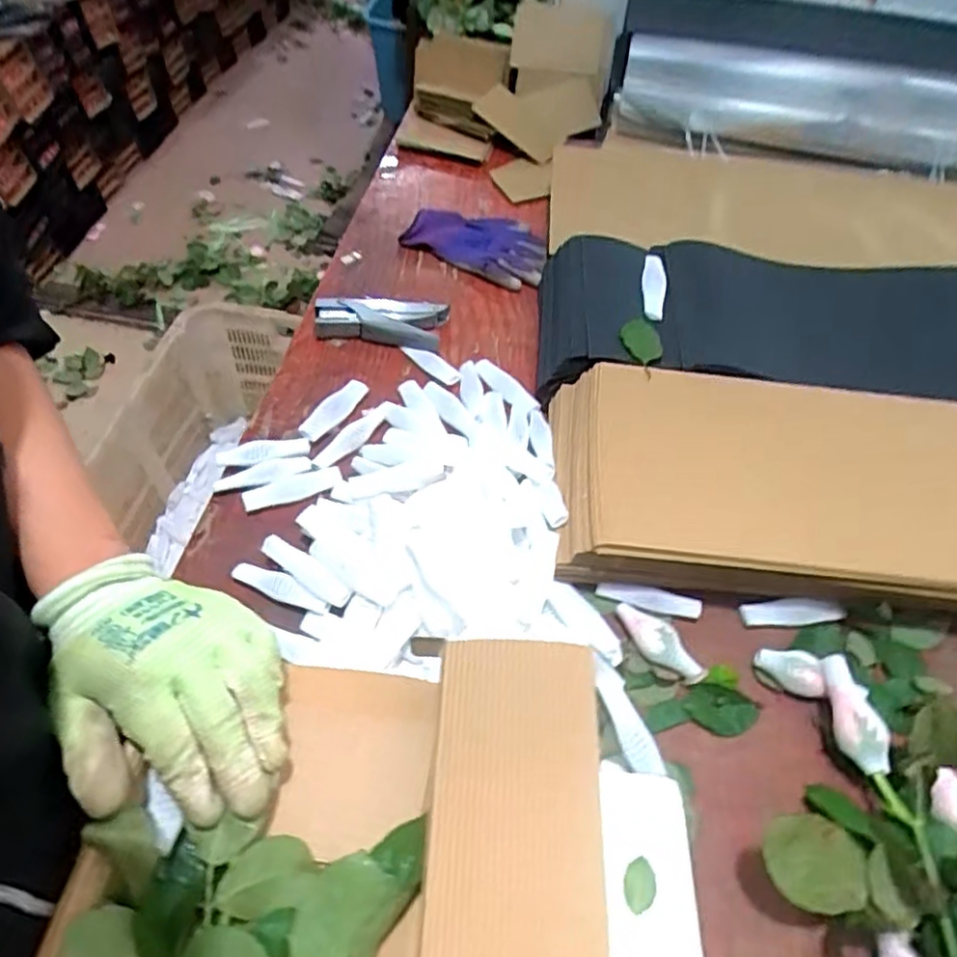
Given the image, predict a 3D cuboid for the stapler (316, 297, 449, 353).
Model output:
[{"bbox_3d":[-0.112,-0.181,0.764,0.145,0.026,0.065,8,53,2],"label":"stapler"}]

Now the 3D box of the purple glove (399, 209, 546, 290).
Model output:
[{"bbox_3d":[0.003,-0.301,0.862,0.187,0.033,0.105,24,55,13],"label":"purple glove"}]

